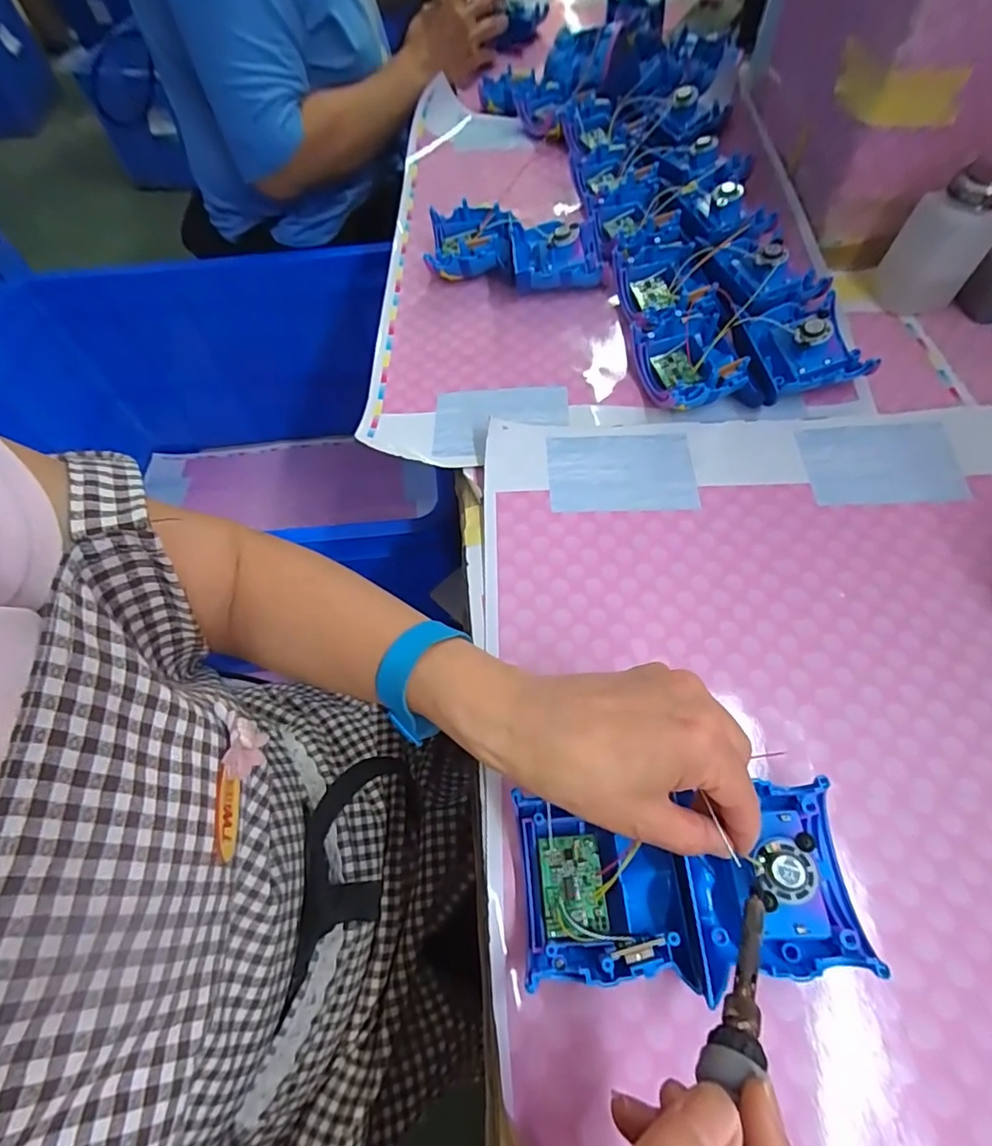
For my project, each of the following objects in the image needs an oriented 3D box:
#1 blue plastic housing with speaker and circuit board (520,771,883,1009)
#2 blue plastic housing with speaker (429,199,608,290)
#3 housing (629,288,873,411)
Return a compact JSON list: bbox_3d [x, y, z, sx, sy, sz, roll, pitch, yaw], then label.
[{"bbox_3d":[0.090,0.150,0.261,0.152,0.033,0.081,-5,61,4],"label":"blue plastic housing with speaker and circuit board"},{"bbox_3d":[0.014,-0.304,0.515,0.177,0.045,0.093,13,63,10],"label":"blue plastic housing with speaker"},{"bbox_3d":[0.198,-0.184,0.441,0.167,0.040,0.104,-6,61,0],"label":"housing"}]

